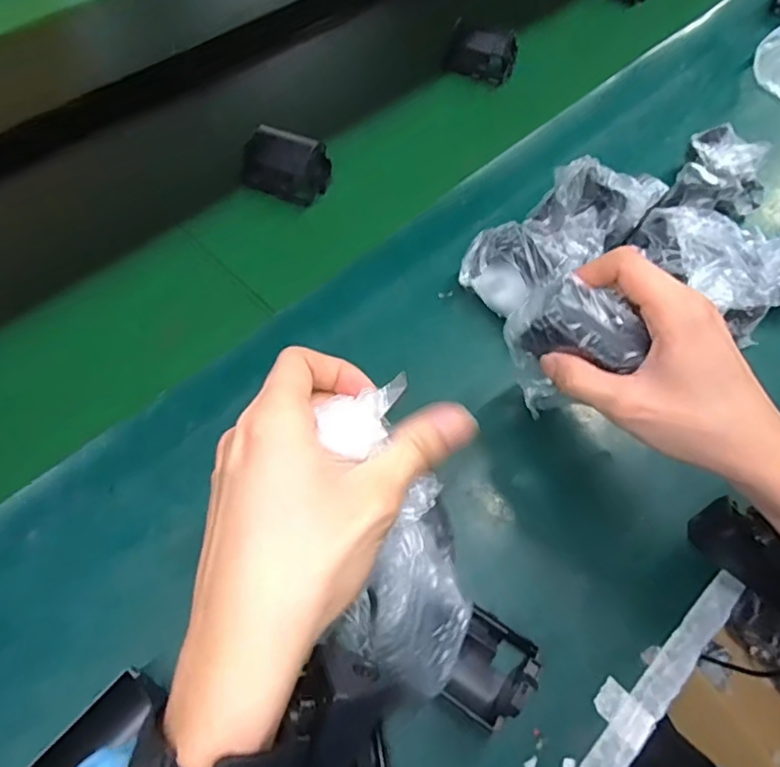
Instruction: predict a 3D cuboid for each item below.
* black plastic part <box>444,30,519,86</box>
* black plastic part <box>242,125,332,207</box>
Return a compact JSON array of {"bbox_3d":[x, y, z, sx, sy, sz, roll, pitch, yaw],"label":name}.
[{"bbox_3d":[0.097,-0.343,0.603,0.078,0.043,0.045,11,60,4],"label":"black plastic part"},{"bbox_3d":[-0.092,-0.192,0.510,0.067,0.047,0.043,20,61,9],"label":"black plastic part"}]

